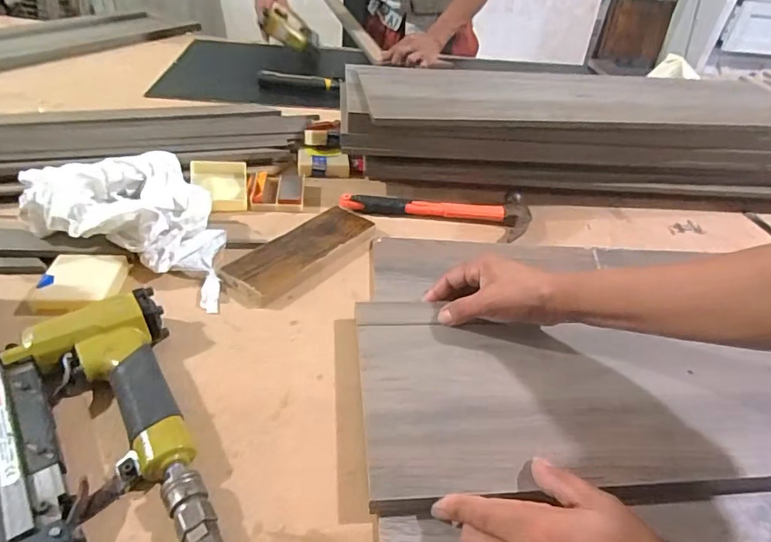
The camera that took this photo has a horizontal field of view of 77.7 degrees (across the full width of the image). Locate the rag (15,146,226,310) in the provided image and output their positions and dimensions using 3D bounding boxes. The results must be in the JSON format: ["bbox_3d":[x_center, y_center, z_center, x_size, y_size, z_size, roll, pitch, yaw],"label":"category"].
[{"bbox_3d":[-0.257,-0.070,0.518,0.228,0.076,0.163,13,39,8],"label":"rag"}]

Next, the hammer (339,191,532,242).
[{"bbox_3d":[0.067,-0.089,0.636,0.242,0.021,0.095,8,39,2],"label":"hammer"}]

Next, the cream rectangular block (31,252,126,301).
[{"bbox_3d":[-0.294,0.010,0.469,0.069,0.019,0.064,1,39,-7],"label":"cream rectangular block"}]

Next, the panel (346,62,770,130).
[{"bbox_3d":[0.309,-0.262,0.702,0.696,0.017,0.214,-2,40,-10],"label":"panel"}]

